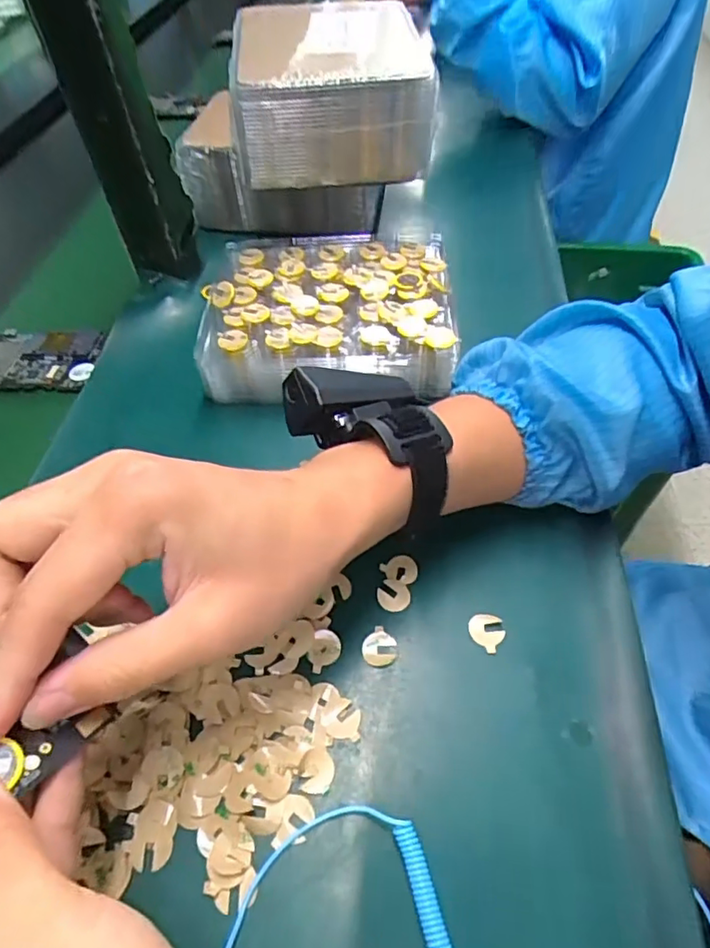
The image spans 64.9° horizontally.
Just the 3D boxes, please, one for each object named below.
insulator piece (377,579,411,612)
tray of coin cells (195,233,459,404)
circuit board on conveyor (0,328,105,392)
[{"bbox_3d":[0.021,0.063,0.296,0.017,0.004,0.017,-3,52,4],"label":"insulator piece"},{"bbox_3d":[-0.022,-0.120,0.415,0.182,0.045,0.149,-5,52,3],"label":"tray of coin cells"},{"bbox_3d":[-0.262,-0.091,0.440,0.118,0.010,0.066,2,53,8],"label":"circuit board on conveyor"}]

